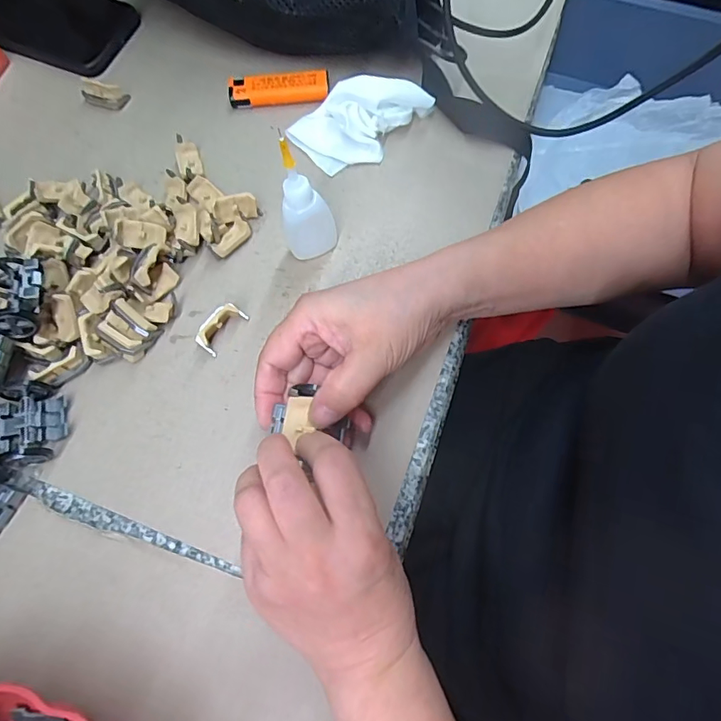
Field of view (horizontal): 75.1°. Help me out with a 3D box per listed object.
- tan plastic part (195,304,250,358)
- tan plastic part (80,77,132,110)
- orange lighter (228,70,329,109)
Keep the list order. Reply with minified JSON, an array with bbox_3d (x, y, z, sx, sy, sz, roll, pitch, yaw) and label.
[{"bbox_3d":[-0.095,-0.023,0.314,0.017,0.016,0.035,36,77,13],"label":"tan plastic part"},{"bbox_3d":[-0.213,-0.221,0.386,0.034,0.015,0.016,12,72,7],"label":"tan plastic part"},{"bbox_3d":[-0.066,-0.220,0.382,0.080,0.014,0.022,-2,71,2],"label":"orange lighter"}]

